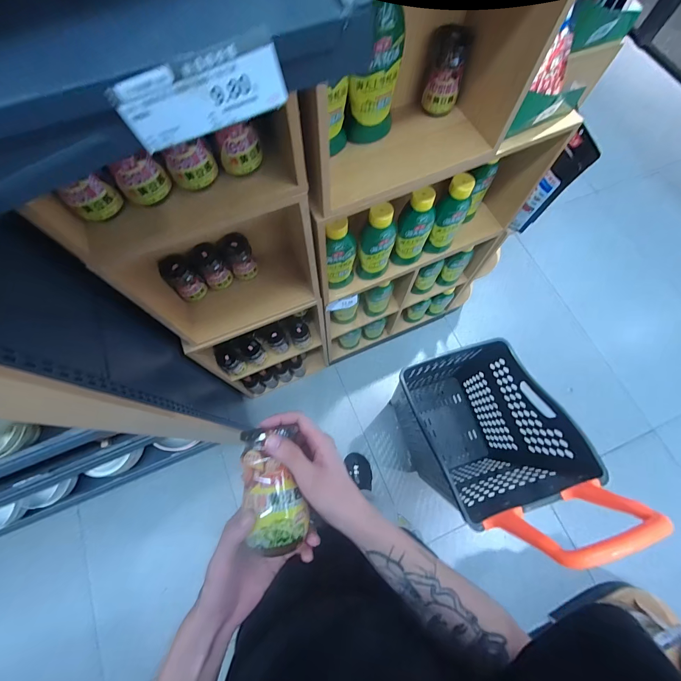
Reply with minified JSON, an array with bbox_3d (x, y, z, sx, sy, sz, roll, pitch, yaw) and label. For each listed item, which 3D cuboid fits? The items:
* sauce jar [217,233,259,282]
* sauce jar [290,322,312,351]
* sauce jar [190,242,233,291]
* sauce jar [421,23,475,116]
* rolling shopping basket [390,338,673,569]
[{"bbox_3d":[-0.260,-0.213,0.824,0.075,0.109,0.075,0,71,0],"label":"sauce jar"},{"bbox_3d":[-0.138,-0.016,1.143,0.062,0.108,0.067,0,71,0],"label":"sauce jar"},{"bbox_3d":[-0.326,-0.184,0.825,0.070,0.115,0.071,0,71,0],"label":"sauce jar"},{"bbox_3d":[0.200,-0.514,0.624,0.071,0.117,0.065,13,71,4],"label":"sauce jar"},{"bbox_3d":[0.435,0.272,1.034,0.382,0.827,0.500,-15,72,-5],"label":"rolling shopping basket"}]

